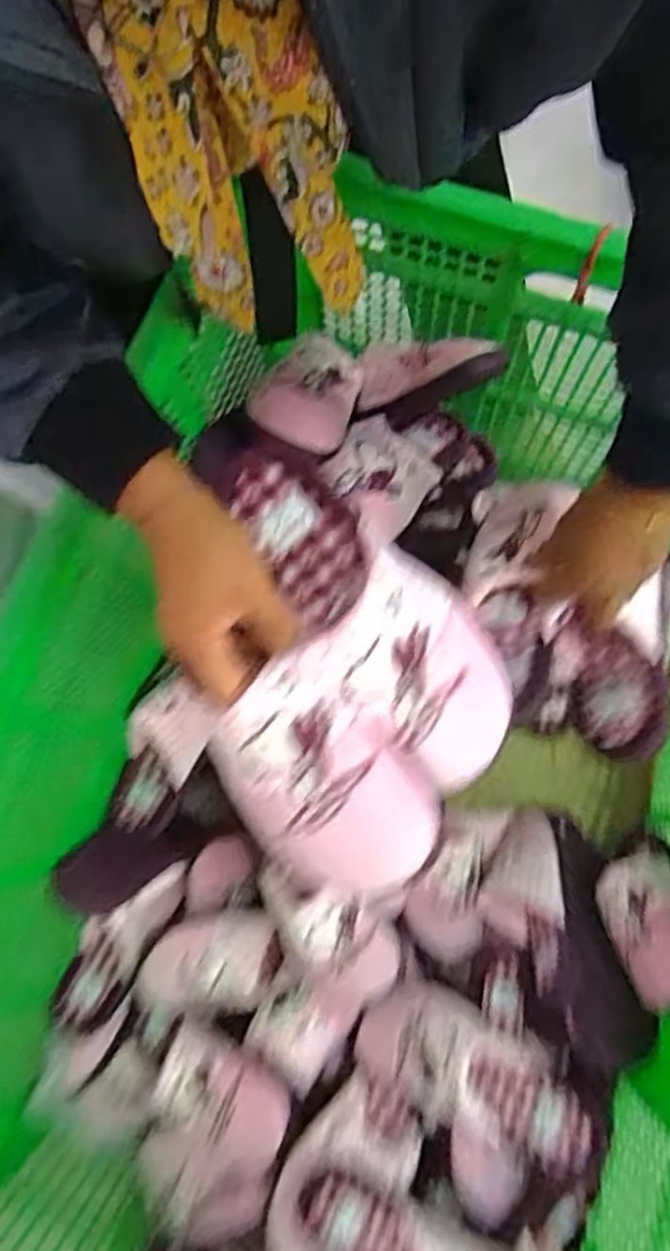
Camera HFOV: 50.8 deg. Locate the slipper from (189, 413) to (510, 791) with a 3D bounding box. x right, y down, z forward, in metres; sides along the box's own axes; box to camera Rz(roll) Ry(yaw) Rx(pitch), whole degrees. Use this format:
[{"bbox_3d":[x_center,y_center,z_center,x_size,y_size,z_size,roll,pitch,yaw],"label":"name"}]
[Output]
[{"bbox_3d":[0.008,-0.029,0.427,0.097,0.049,0.255,-38,82,-7],"label":"slipper"}]

